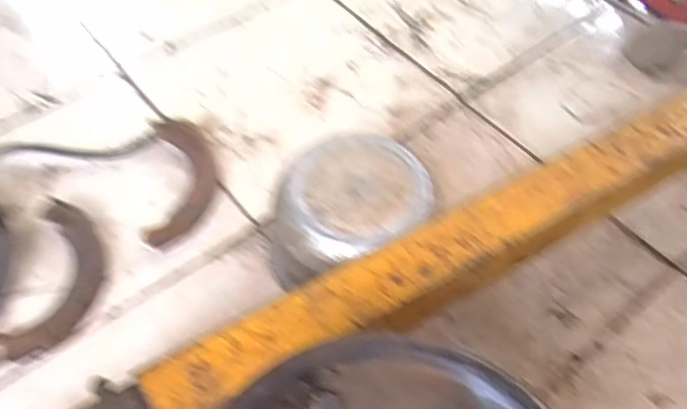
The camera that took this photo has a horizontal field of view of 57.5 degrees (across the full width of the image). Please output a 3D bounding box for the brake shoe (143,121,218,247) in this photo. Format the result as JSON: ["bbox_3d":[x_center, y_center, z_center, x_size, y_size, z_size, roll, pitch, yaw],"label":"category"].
[{"bbox_3d":[-0.233,-0.037,0.906,0.093,0.026,0.213,-4,55,-4],"label":"brake shoe"}]

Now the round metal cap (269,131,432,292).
[{"bbox_3d":[0.005,0.022,0.808,0.196,0.136,0.161,-33,60,-22],"label":"round metal cap"}]

